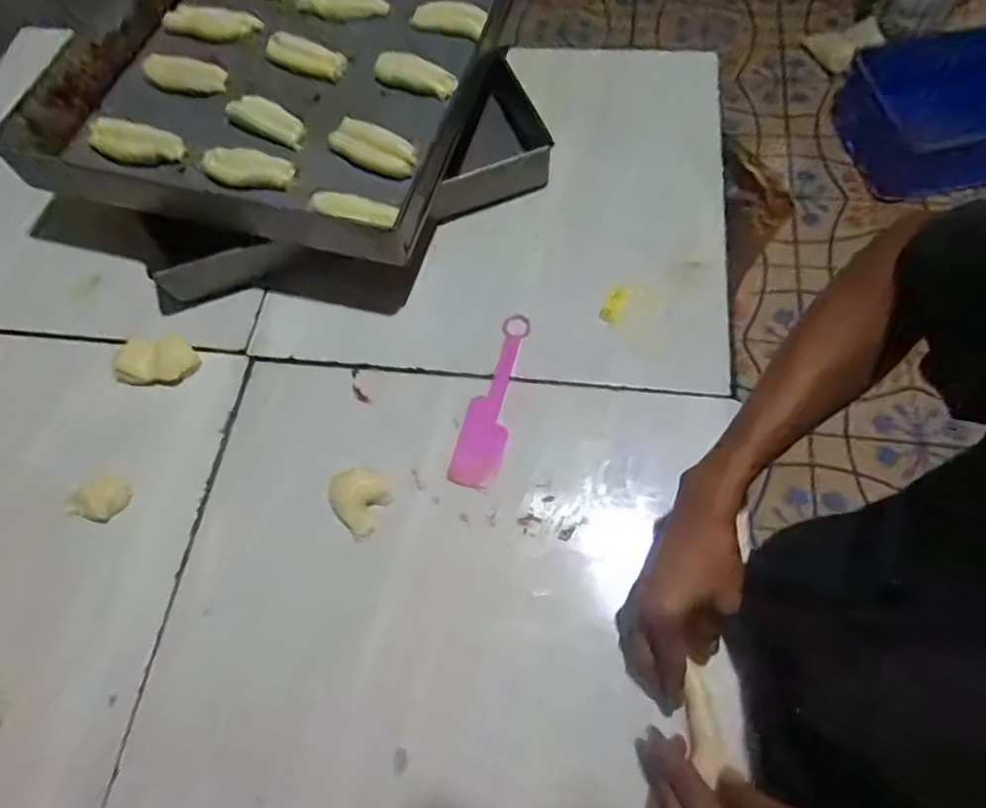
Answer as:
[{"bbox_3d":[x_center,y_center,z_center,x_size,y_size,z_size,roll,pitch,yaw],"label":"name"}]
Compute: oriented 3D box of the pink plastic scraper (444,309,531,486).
[{"bbox_3d":[0.003,-0.008,0.582,0.044,0.009,0.185,13,66,9],"label":"pink plastic scraper"}]

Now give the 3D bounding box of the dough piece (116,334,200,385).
[{"bbox_3d":[-0.345,-0.043,0.612,0.077,0.027,0.051,-6,64,1],"label":"dough piece"}]

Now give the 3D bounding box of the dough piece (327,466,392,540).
[{"bbox_3d":[-0.121,0.084,0.533,0.049,0.022,0.053,-40,69,-15],"label":"dough piece"}]

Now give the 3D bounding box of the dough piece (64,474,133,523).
[{"bbox_3d":[-0.370,0.085,0.551,0.053,0.018,0.043,16,67,11],"label":"dough piece"}]

